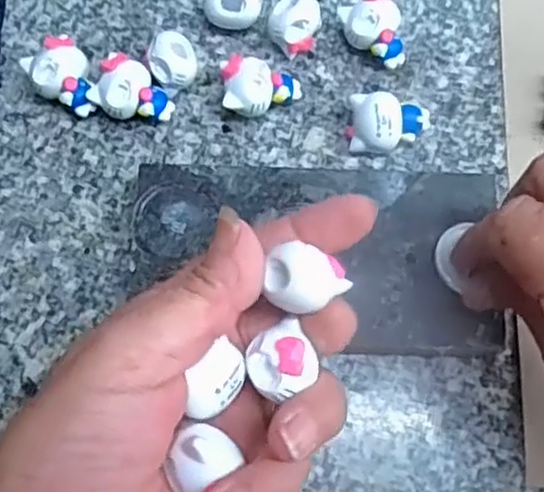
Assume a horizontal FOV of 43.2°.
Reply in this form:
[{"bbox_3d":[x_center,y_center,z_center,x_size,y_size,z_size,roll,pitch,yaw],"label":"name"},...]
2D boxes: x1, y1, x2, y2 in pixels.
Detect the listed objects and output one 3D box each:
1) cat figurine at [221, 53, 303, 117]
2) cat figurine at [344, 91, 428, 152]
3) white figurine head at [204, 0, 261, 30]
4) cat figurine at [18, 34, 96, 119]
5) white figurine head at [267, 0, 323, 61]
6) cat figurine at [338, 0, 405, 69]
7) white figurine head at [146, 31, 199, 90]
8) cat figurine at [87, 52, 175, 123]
[{"bbox_3d":[-0.005,-0.068,0.306,0.034,0.021,0.025,10,73,1],"label":"cat figurine"},{"bbox_3d":[0.050,-0.052,0.302,0.035,0.022,0.021,6,73,0],"label":"cat figurine"},{"bbox_3d":[-0.018,-0.109,0.317,0.025,0.021,0.017,-10,73,-5],"label":"white figurine head"},{"bbox_3d":[-0.092,-0.072,0.304,0.025,0.020,0.034,-28,76,-10],"label":"cat figurine"},{"bbox_3d":[0.011,-0.100,0.316,0.020,0.020,0.023,36,75,9],"label":"white figurine head"},{"bbox_3d":[0.048,-0.097,0.315,0.024,0.022,0.034,-27,75,-10],"label":"cat figurine"},{"bbox_3d":[-0.044,-0.082,0.308,0.022,0.022,0.024,1,73,-2],"label":"white figurine head"},{"bbox_3d":[-0.060,-0.067,0.303,0.033,0.020,0.025,22,73,5],"label":"cat figurine"}]

